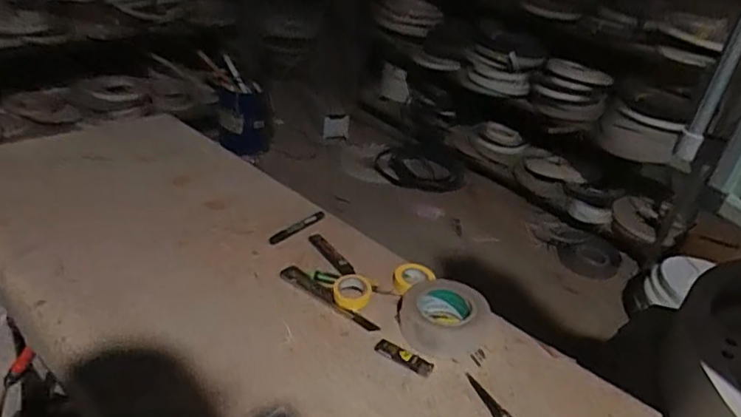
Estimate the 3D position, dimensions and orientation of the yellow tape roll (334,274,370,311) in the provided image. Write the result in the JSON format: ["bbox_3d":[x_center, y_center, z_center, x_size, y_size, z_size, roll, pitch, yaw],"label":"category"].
[{"bbox_3d":[-0.028,0.126,0.854,0.056,0.026,0.060,5,33,-3],"label":"yellow tape roll"}]

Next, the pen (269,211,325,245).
[{"bbox_3d":[-0.130,0.034,1.005,0.016,0.014,0.128,29,39,31],"label":"pen"}]

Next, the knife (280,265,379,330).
[{"bbox_3d":[-0.061,0.136,0.856,0.190,0.016,0.030,24,37,26],"label":"knife"}]

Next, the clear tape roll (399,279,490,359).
[{"bbox_3d":[0.111,0.161,0.826,0.131,0.050,0.120,5,33,-3],"label":"clear tape roll"}]

